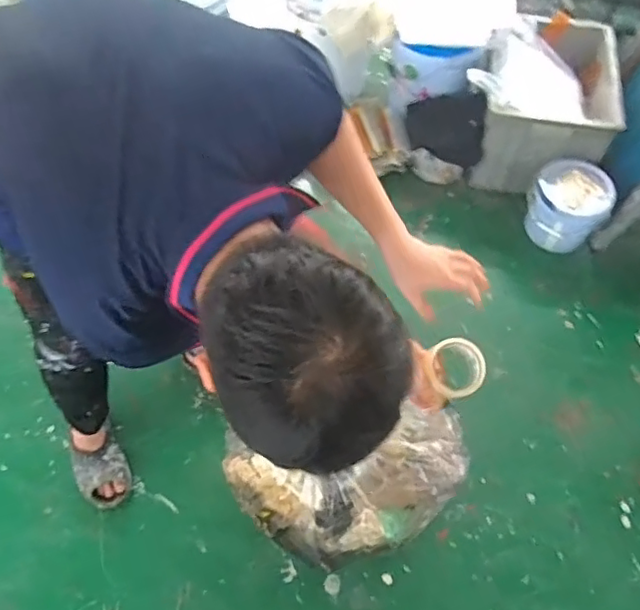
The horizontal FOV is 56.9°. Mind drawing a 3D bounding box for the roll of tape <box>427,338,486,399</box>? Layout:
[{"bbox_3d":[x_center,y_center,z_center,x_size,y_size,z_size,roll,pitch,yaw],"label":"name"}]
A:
[{"bbox_3d":[0.223,0.100,0.947,0.085,0.031,0.094,5,60,3],"label":"roll of tape"}]

